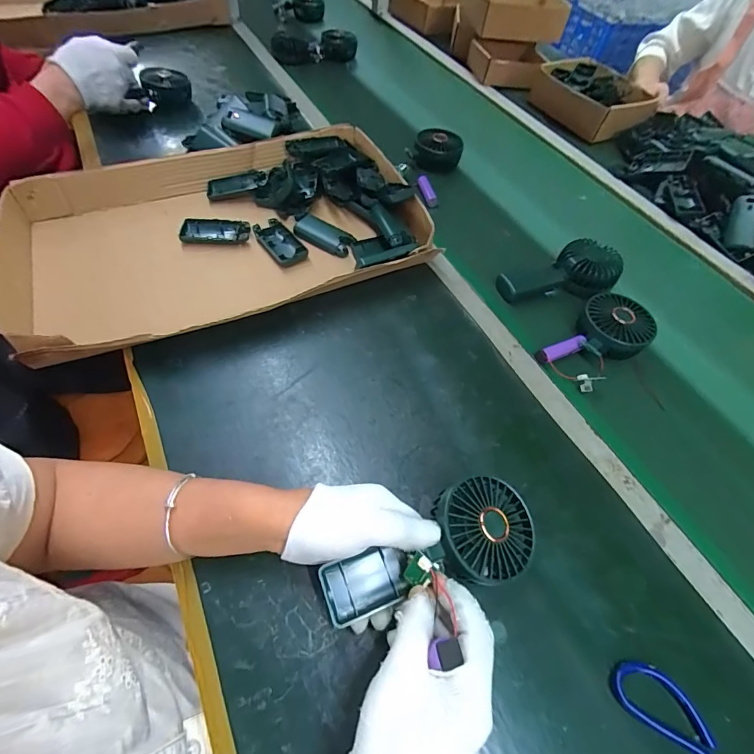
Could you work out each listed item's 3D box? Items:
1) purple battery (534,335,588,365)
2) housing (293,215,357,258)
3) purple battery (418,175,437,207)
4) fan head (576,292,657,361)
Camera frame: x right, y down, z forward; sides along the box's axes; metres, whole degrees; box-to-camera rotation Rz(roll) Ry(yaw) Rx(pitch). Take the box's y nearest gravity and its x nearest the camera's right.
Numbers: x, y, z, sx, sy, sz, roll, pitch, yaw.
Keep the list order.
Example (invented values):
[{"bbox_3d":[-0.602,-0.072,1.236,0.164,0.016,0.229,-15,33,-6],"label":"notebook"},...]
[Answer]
[{"bbox_3d":[0.232,-0.035,0.509,0.070,0.014,0.019,-18,59,-17],"label":"purple battery"},{"bbox_3d":[-0.082,-0.209,0.589,0.105,0.017,0.040,32,59,15],"label":"housing"},{"bbox_3d":[0.086,-0.313,0.688,0.020,0.020,0.055,-14,74,-14],"label":"purple battery"},{"bbox_3d":[0.303,-0.066,0.522,0.084,0.038,0.083,2,56,-4],"label":"fan head"}]

